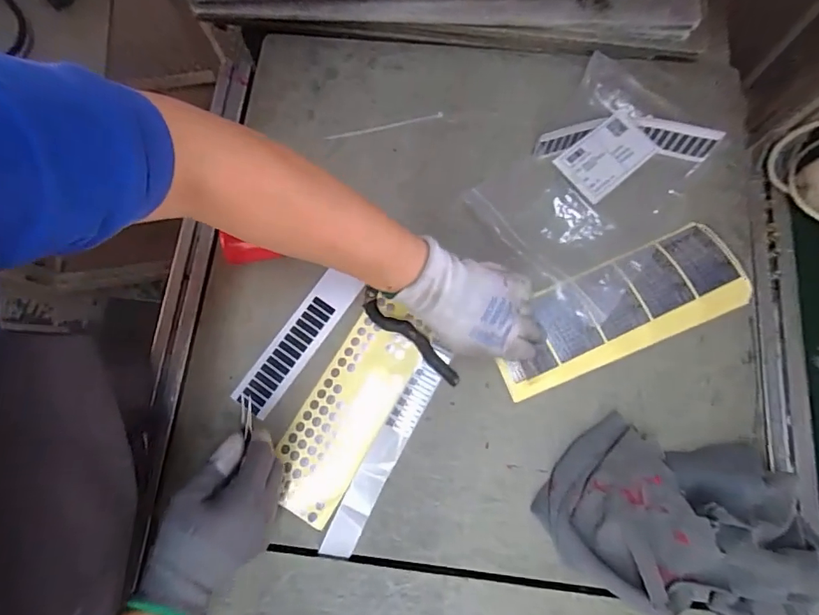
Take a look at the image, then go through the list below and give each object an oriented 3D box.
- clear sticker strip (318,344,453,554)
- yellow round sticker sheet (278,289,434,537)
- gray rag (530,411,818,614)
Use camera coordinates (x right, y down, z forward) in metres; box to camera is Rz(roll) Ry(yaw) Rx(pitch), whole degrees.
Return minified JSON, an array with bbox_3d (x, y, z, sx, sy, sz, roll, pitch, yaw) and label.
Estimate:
[{"bbox_3d":[-0.021,0.142,0.469,0.030,0.006,0.227,28,78,4],"label":"clear sticker strip"},{"bbox_3d":[-0.063,0.102,0.479,0.084,0.006,0.225,30,78,8],"label":"yellow round sticker sheet"},{"bbox_3d":[0.247,0.195,0.419,0.245,0.061,0.159,15,76,5],"label":"gray rag"}]

